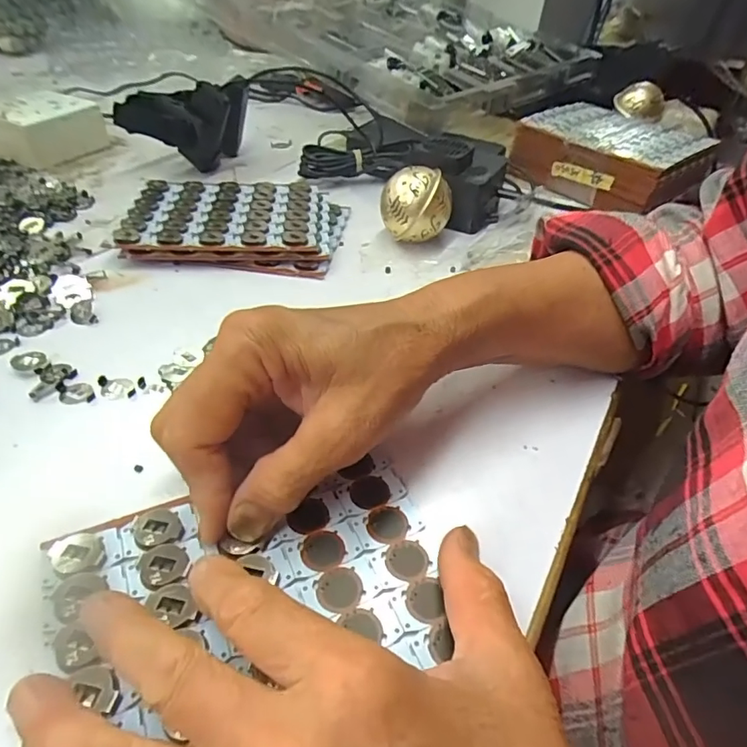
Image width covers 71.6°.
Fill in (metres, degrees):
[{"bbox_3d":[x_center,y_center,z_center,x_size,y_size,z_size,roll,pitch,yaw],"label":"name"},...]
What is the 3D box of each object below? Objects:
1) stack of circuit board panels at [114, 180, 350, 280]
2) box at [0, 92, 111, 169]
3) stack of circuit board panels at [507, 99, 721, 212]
[{"bbox_3d":[-0.108,-0.120,0.412,0.164,0.020,0.115,3,42,-1],"label":"stack of circuit board panels"},{"bbox_3d":[-0.328,-0.245,0.513,0.086,0.041,0.088,25,46,21],"label":"box"},{"bbox_3d":[0.229,-0.214,0.508,0.163,0.057,0.117,34,50,29],"label":"stack of circuit board panels"}]

